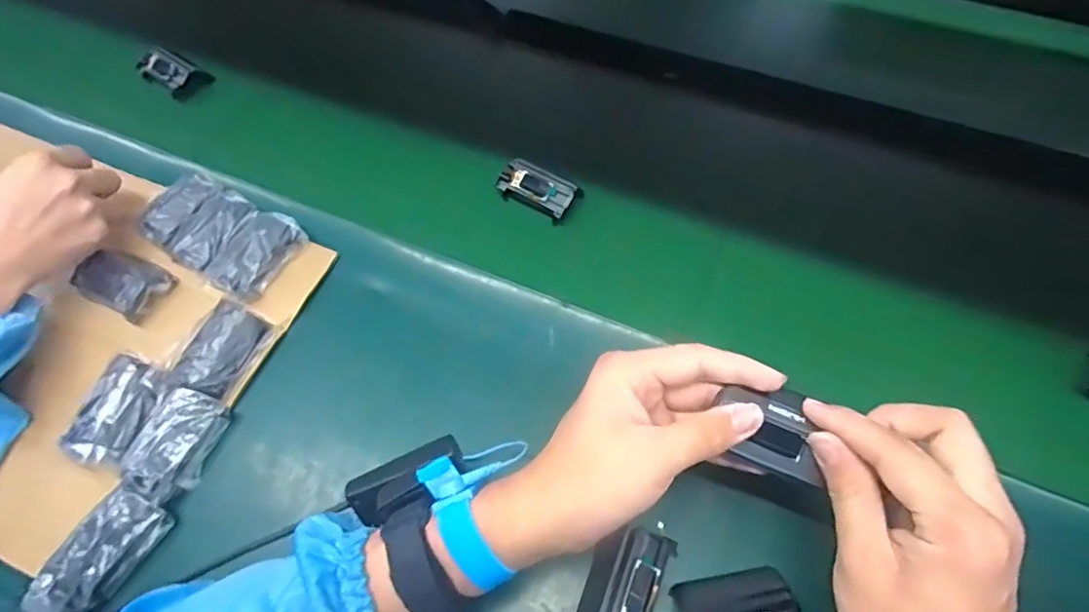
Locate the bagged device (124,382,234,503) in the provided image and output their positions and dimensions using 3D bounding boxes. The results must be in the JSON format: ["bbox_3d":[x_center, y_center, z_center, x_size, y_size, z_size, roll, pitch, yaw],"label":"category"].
[{"bbox_3d":[-0.260,0.097,0.415,0.041,0.030,0.073,12,60,9],"label":"bagged device"}]

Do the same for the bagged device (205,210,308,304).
[{"bbox_3d":[-0.242,-0.044,0.495,0.048,0.025,0.081,24,63,16],"label":"bagged device"}]

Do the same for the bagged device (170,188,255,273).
[{"bbox_3d":[-0.280,-0.063,0.504,0.045,0.024,0.076,19,62,13],"label":"bagged device"}]

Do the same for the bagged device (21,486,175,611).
[{"bbox_3d":[-0.287,0.159,0.380,0.040,0.028,0.077,27,64,17],"label":"bagged device"}]

